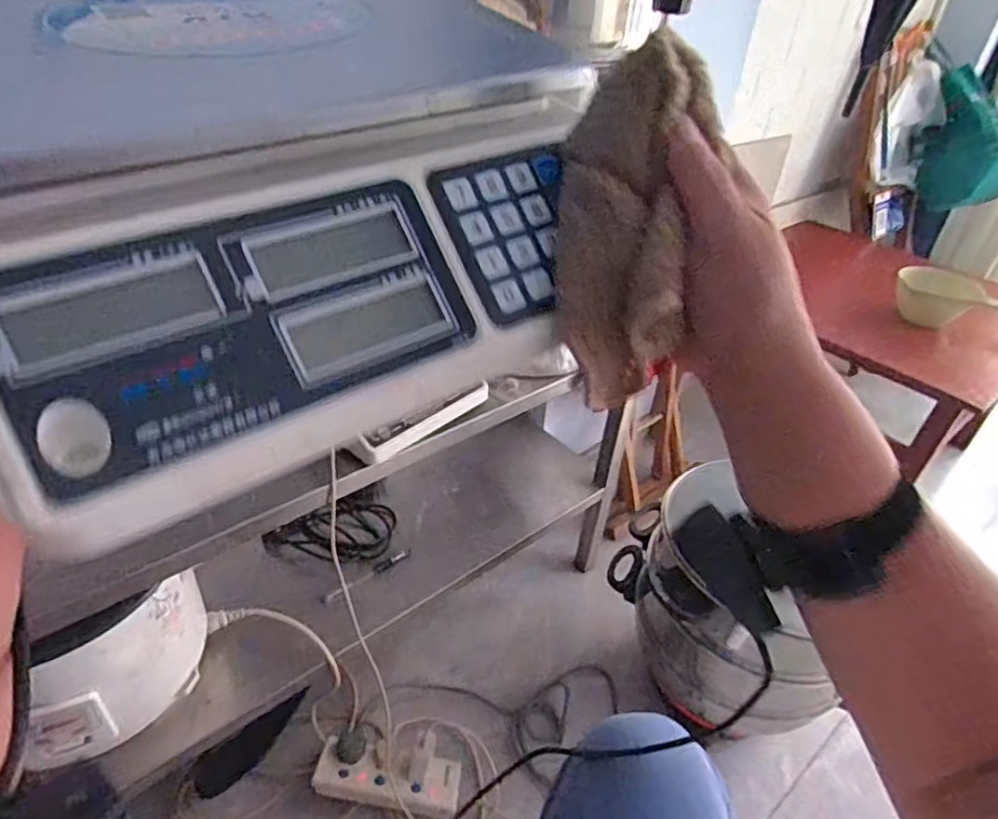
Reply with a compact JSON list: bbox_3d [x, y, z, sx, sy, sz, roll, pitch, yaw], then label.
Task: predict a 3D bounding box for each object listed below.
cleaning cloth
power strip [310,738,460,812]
[{"bbox_3d":[0.059,-0.083,0.294,0.061,0.155,0.033,6,1,1],"label":"cleaning cloth"},{"bbox_3d":[-0.152,0.511,0.891,0.195,0.030,0.069,6,36,0],"label":"power strip"}]

